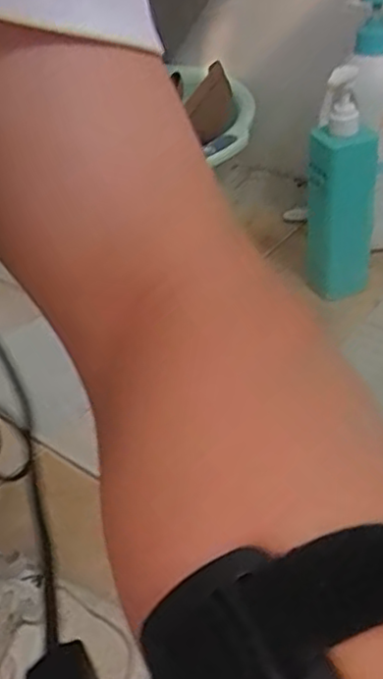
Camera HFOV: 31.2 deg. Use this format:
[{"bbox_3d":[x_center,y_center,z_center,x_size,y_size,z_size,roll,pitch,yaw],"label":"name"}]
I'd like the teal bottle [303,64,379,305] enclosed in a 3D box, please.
[{"bbox_3d":[0.145,-0.163,0.658,0.064,0.211,0.053,2,-1,7],"label":"teal bottle"}]

